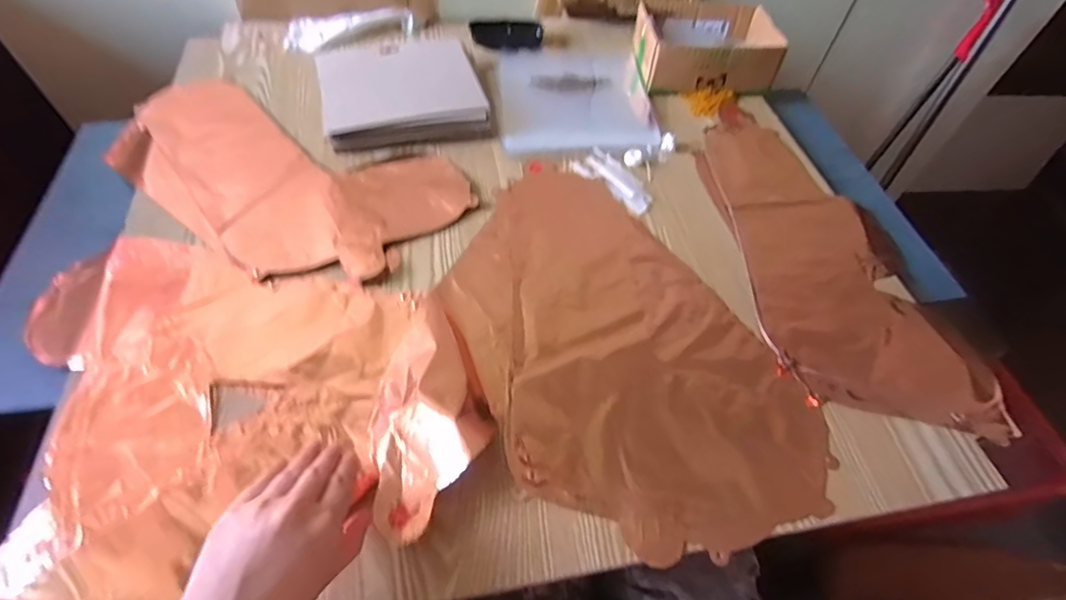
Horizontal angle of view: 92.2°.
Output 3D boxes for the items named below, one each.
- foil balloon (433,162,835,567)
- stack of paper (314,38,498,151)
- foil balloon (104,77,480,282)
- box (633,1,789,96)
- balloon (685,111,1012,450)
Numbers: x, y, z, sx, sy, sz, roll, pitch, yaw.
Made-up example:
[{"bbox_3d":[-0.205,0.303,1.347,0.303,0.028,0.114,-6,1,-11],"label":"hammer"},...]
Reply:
[{"bbox_3d":[0.068,0.024,0.487,0.259,0.009,0.412,-18,57,-16],"label":"foil balloon"},{"bbox_3d":[-0.168,-0.270,0.658,0.194,0.033,0.194,-13,56,-13],"label":"stack of paper"},{"bbox_3d":[-0.295,-0.153,0.588,0.420,0.010,0.227,30,58,17],"label":"foil balloon"},{"bbox_3d":[0.251,-0.372,0.755,0.187,0.066,0.141,-1,54,-4],"label":"box"},{"bbox_3d":[0.317,-0.064,0.562,0.201,0.010,0.424,-2,54,-5],"label":"balloon"}]

